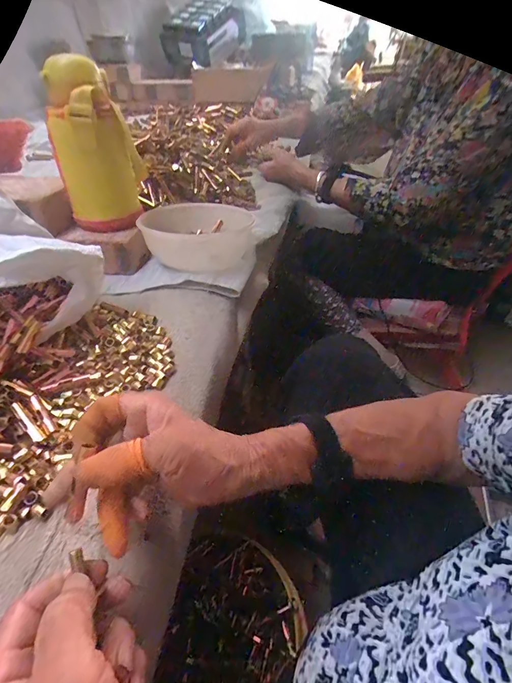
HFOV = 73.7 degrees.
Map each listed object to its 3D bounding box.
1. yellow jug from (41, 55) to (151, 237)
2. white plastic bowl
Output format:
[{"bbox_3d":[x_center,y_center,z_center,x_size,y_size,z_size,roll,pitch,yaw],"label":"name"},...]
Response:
[{"bbox_3d":[-0.206,-0.244,0.443,0.092,0.179,0.072,2,43,3],"label":"yellow jug"},{"bbox_3d":[-0.085,-0.156,0.495,0.136,0.060,0.133,-1,43,1],"label":"white plastic bowl"}]

